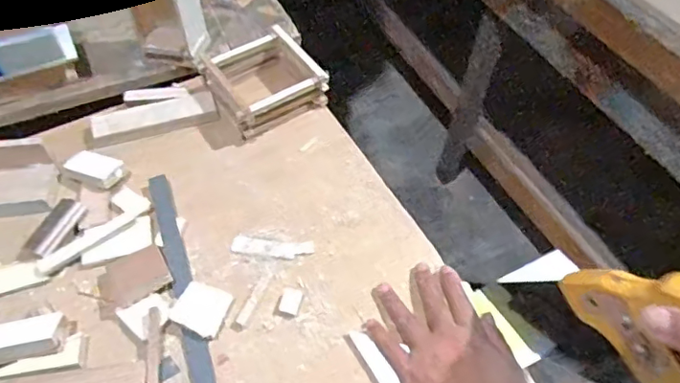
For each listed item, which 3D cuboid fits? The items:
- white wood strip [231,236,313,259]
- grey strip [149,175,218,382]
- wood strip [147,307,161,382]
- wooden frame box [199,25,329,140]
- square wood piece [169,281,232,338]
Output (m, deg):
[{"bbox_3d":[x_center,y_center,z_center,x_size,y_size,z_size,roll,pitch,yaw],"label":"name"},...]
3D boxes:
[{"bbox_3d":[-0.067,0.057,0.558,0.080,0.004,0.021,5,53,2],"label":"white wood strip"},{"bbox_3d":[-0.135,0.119,0.501,0.022,0.008,0.340,-15,55,-13],"label":"grey strip"},{"bbox_3d":[-0.161,0.146,0.482,0.011,0.007,0.095,-7,54,-8],"label":"wood strip"},{"bbox_3d":[-0.095,-0.136,0.677,0.120,0.049,0.128,-26,58,-18],"label":"wooden frame box"},{"bbox_3d":[-0.126,0.107,0.507,0.046,0.005,0.044,17,54,10],"label":"square wood piece"}]

